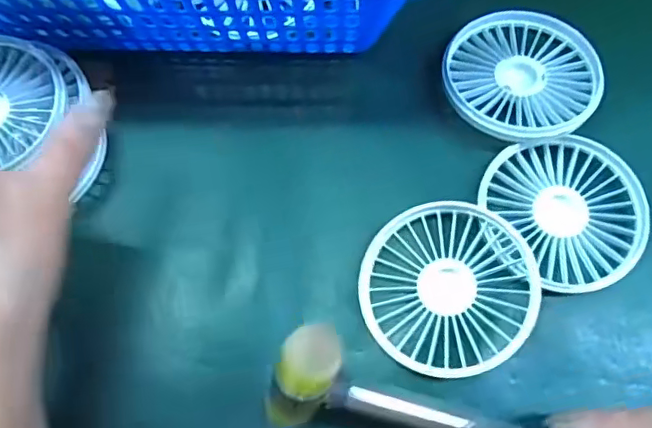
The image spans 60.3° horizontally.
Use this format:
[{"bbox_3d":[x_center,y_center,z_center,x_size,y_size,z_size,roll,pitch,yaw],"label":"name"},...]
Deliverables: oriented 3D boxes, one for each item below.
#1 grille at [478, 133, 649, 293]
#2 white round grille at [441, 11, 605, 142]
[{"bbox_3d":[0.133,-0.003,0.307,0.074,0.012,0.086,-32,76,-10],"label":"grille"},{"bbox_3d":[0.113,-0.082,0.325,0.086,0.017,0.086,-2,65,5],"label":"white round grille"}]

